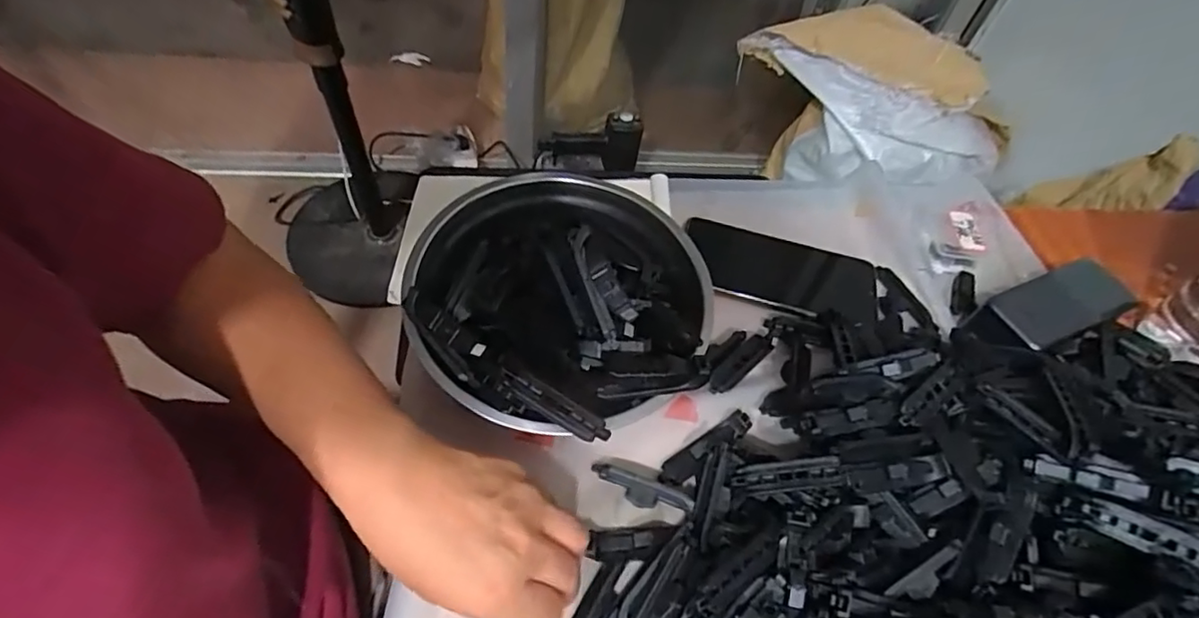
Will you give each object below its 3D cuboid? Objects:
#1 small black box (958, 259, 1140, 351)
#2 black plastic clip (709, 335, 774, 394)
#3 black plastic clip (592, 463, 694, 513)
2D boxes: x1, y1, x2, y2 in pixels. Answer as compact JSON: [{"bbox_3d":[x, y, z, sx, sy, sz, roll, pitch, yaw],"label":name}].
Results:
[{"bbox_3d":[0.355,0.005,0.476,0.138,0.044,0.054,-18,58,-19],"label":"small black box"},{"bbox_3d":[0.108,0.041,0.447,0.016,0.011,0.070,40,59,20],"label":"black plastic clip"},{"bbox_3d":[0.027,0.116,0.379,0.065,0.020,0.015,15,54,4],"label":"black plastic clip"}]

